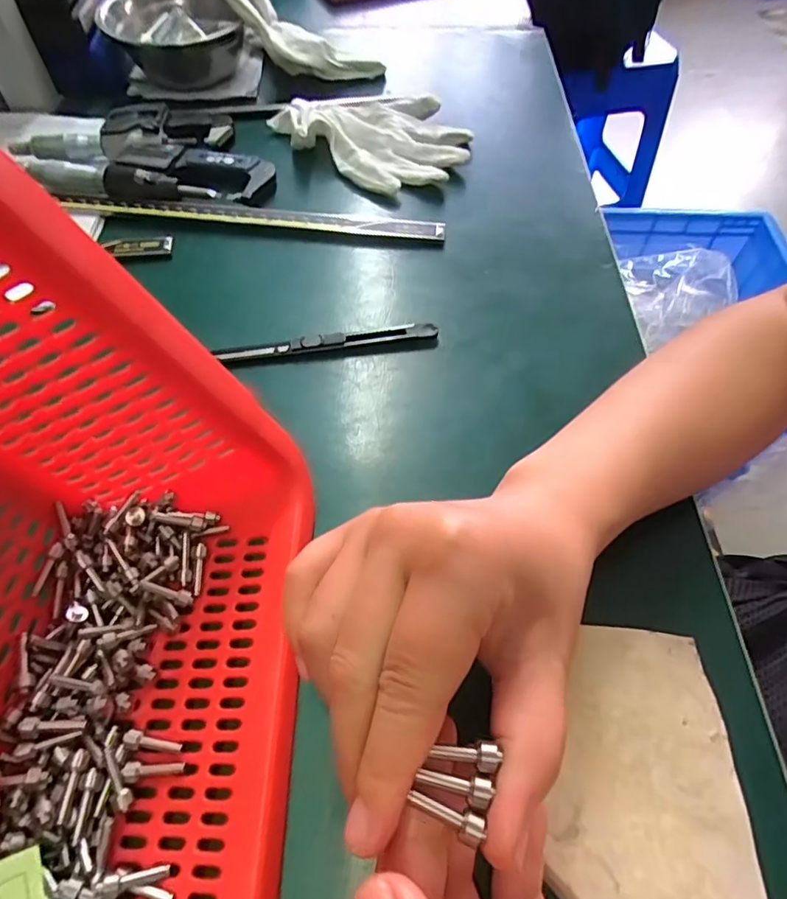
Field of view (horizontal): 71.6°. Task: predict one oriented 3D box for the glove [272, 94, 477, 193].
[{"bbox_3d":[-0.016,-0.250,0.429,0.149,0.031,0.100,27,61,16],"label":"glove"}]

